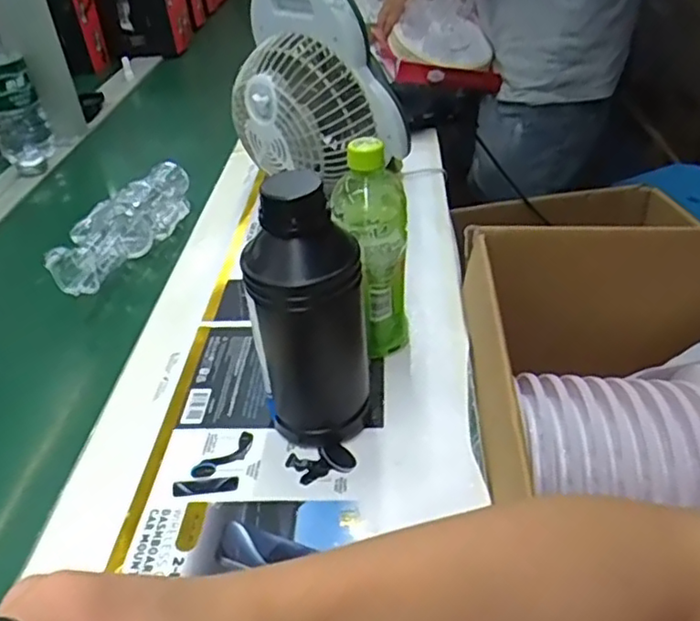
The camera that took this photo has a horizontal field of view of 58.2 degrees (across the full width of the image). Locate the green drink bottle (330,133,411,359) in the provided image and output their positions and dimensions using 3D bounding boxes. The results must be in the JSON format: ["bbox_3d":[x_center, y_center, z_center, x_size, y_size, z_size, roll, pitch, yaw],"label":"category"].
[{"bbox_3d":[0.018,-0.056,0.569,0.066,0.199,0.066,-24,40,-26],"label":"green drink bottle"}]

